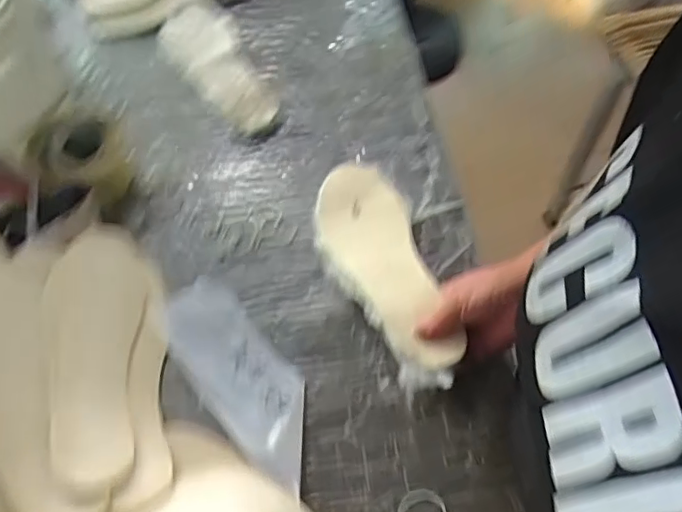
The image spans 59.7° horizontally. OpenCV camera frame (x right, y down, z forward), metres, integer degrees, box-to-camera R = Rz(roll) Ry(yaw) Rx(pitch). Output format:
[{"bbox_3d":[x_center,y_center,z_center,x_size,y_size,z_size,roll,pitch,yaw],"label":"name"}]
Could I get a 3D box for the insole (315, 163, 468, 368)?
[{"bbox_3d":[0.040,0.000,0.620,0.102,0.020,0.269,-12,49,-10],"label":"insole"}]

